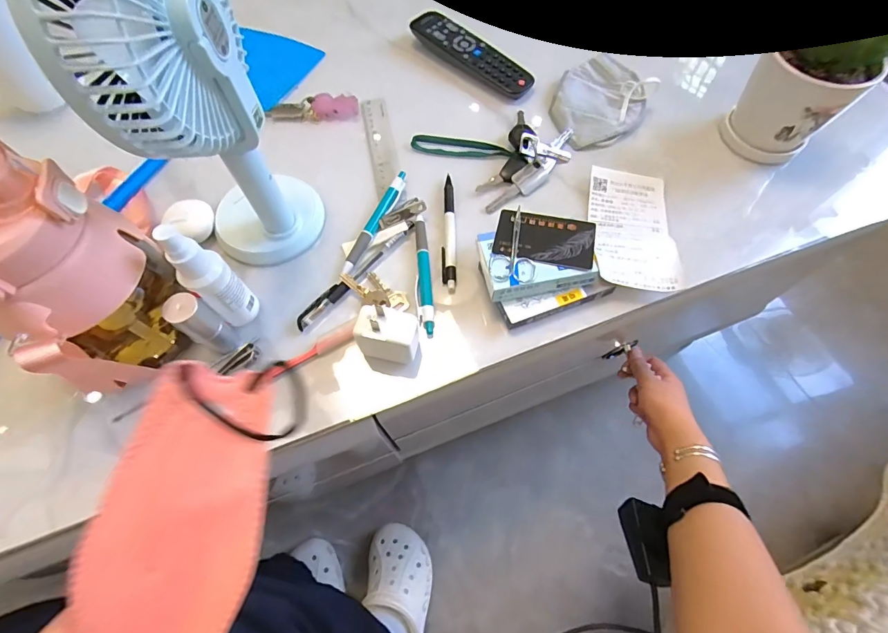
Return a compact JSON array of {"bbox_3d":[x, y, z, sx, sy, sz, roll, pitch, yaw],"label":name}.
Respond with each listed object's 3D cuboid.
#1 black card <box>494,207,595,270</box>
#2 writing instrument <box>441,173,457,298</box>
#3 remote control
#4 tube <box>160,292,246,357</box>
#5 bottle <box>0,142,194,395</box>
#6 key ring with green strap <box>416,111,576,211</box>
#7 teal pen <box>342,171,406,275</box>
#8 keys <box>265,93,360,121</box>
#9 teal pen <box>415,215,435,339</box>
[{"bbox_3d":[0.088,-0.068,0.362,0.084,0.004,0.052,11,61,8],"label":"black card"},{"bbox_3d":[0.005,-0.083,0.406,0.013,0.007,0.131,1,65,1],"label":"writing instrument"},{"bbox_3d":[0.031,-0.314,0.499,0.167,0.021,0.046,39,71,17],"label":"remote control"},{"bbox_3d":[-0.187,0.007,0.327,0.024,0.067,0.024,0,65,0],"label":"tube"},{"bbox_3d":[-0.249,-0.029,0.255,0.093,0.221,0.107,20,67,9],"label":"bottle"},{"bbox_3d":[0.060,-0.191,0.448,0.136,0.026,0.133,-39,70,-16],"label":"key ring with green strap"},{"bbox_3d":[-0.066,-0.093,0.409,0.015,0.012,0.125,21,70,10],"label":"teal pen"},{"bbox_3d":[-0.150,-0.240,0.475,0.101,0.018,0.026,1,65,1],"label":"keys"},{"bbox_3d":[-0.018,-0.040,0.385,0.015,0.008,0.125,-2,65,-1],"label":"teal pen"}]

